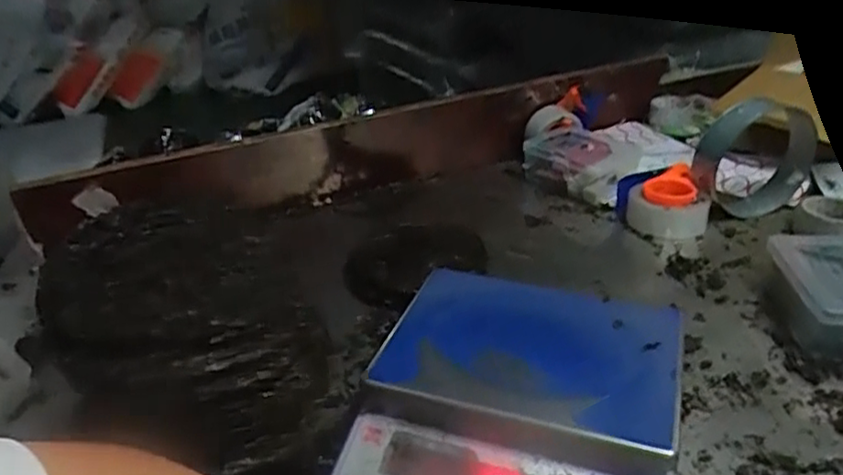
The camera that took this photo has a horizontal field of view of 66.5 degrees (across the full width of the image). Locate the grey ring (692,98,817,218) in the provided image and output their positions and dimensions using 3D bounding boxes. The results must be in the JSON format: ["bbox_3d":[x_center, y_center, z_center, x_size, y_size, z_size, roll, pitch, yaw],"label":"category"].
[{"bbox_3d":[0.531,-0.130,1.035,0.218,0.181,0.069,-15,32,-19],"label":"grey ring"}]

